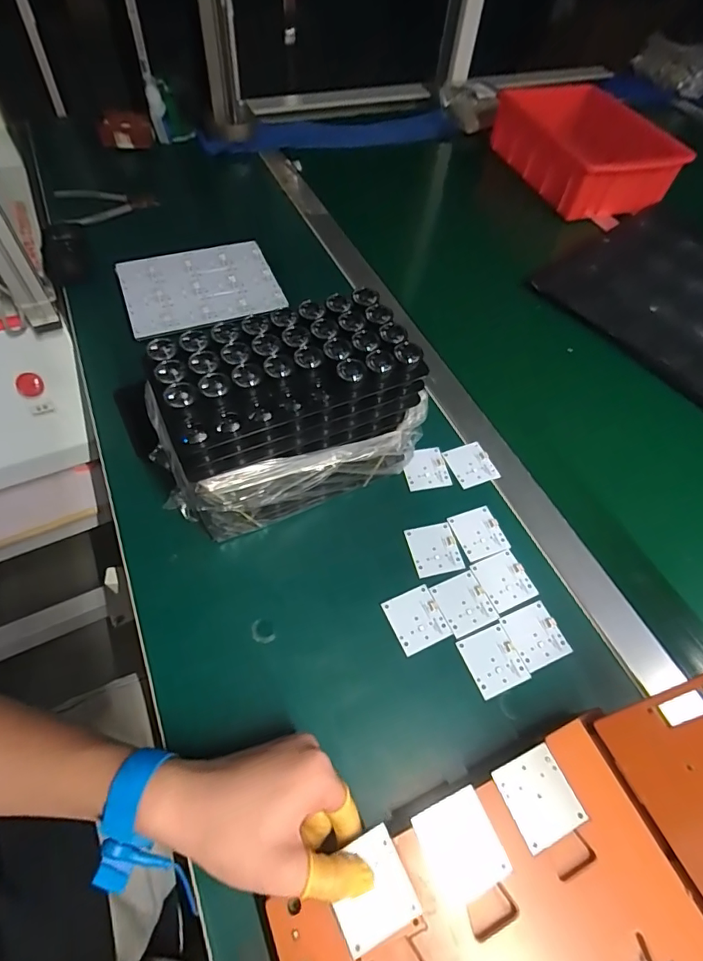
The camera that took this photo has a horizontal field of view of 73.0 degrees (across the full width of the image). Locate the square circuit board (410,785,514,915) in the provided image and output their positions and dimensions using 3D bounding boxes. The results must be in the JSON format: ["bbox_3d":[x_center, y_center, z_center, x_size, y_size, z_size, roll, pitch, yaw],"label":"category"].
[{"bbox_3d":[0.067,0.222,0.289,0.046,0.005,0.048,-19,60,-13],"label":"square circuit board"}]

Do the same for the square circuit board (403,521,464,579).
[{"bbox_3d":[0.076,0.063,0.435,0.044,0.004,0.048,-11,59,-9],"label":"square circuit board"}]

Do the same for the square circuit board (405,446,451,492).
[{"bbox_3d":[0.075,-0.013,0.484,0.044,0.004,0.047,-9,58,-7],"label":"square circuit board"}]

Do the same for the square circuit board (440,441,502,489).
[{"bbox_3d":[0.123,-0.016,0.491,0.045,0.004,0.047,-18,60,-12],"label":"square circuit board"}]

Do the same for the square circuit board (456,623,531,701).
[{"bbox_3d":[0.115,0.145,0.385,0.044,0.004,0.047,-19,60,-13],"label":"square circuit board"}]

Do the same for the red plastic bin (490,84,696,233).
[{"bbox_3d":[0.376,-0.556,0.785,0.186,0.068,0.290,-15,59,-11],"label":"red plastic bin"}]

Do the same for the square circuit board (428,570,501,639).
[{"bbox_3d":[0.097,0.106,0.409,0.044,0.004,0.048,-21,61,-14],"label":"square circuit board"}]

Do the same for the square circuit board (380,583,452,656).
[{"bbox_3d":[0.055,0.117,0.401,0.044,0.004,0.048,-21,61,-14],"label":"square circuit board"}]

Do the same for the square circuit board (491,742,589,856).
[{"bbox_3d":[0.121,0.204,0.306,0.044,0.004,0.047,-20,61,-14],"label":"square circuit board"}]

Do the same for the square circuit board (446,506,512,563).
[{"bbox_3d":[0.120,0.050,0.447,0.045,0.004,0.047,-17,60,-12],"label":"square circuit board"}]

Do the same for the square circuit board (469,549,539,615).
[{"bbox_3d":[0.136,0.089,0.423,0.044,0.004,0.047,-22,61,-15],"label":"square circuit board"}]

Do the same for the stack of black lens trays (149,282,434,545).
[{"bbox_3d":[-0.057,-0.047,0.407,0.216,0.160,0.121,-23,61,-15],"label":"stack of black lens trays"}]

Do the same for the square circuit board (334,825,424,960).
[{"bbox_3d":[0.011,0.235,0.272,0.044,0.005,0.047,-22,69,-18],"label":"square circuit board"}]

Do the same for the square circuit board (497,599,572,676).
[{"bbox_3d":[0.154,0.130,0.399,0.043,0.004,0.047,-20,60,-13],"label":"square circuit board"}]

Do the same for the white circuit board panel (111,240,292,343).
[{"bbox_3d":[-0.184,-0.239,0.580,0.177,0.010,0.146,-18,62,-17],"label":"white circuit board panel"}]

